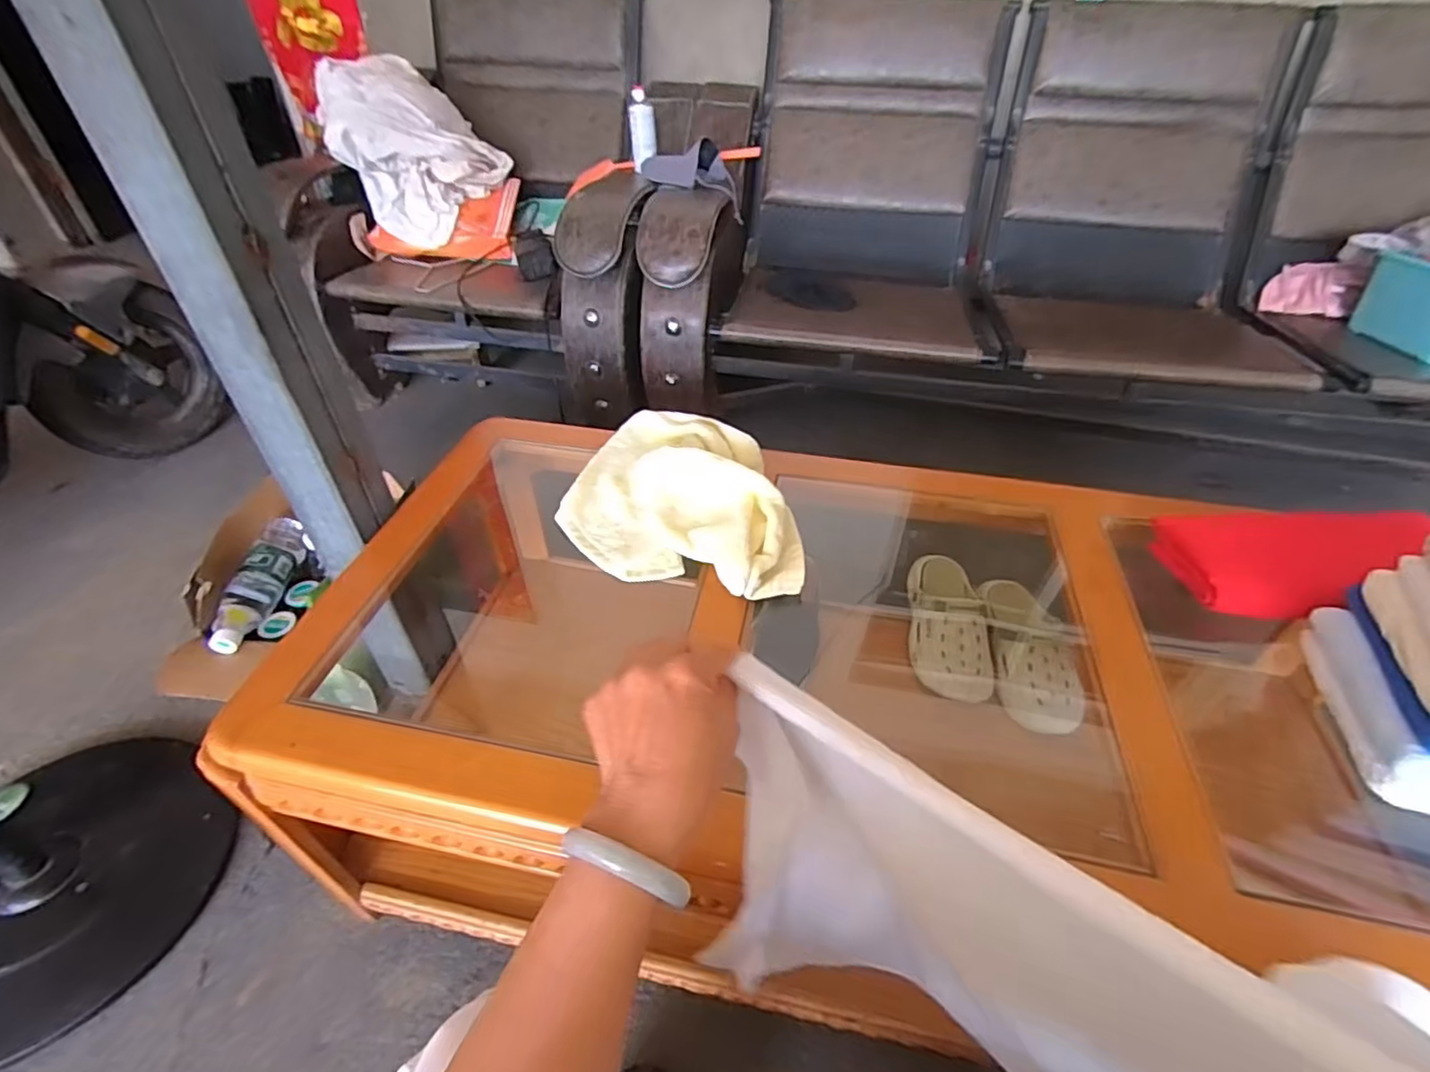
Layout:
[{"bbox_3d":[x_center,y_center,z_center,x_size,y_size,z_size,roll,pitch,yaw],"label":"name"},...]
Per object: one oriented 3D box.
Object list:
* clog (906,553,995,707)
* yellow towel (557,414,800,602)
[{"bbox_3d":[0.370,0.137,0.993,0.115,0.074,0.234,4,42,4],"label":"clog"},{"bbox_3d":[-0.027,-0.063,0.781,0.297,0.067,0.278,11,43,12],"label":"yellow towel"}]

